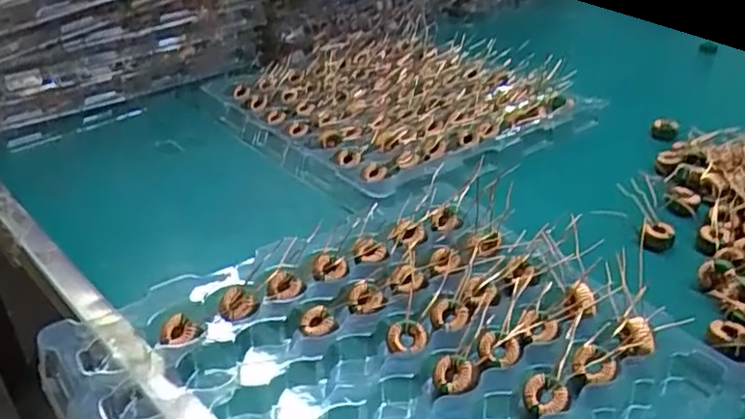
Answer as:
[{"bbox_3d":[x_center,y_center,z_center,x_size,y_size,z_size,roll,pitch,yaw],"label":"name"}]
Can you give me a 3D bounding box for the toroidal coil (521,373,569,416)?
[{"bbox_3d":[0.084,0.088,0.320,0.019,0.008,0.023,-4,34,-7],"label":"toroidal coil"}]

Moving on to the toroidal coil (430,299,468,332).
[{"bbox_3d":[0.043,0.061,0.370,0.020,0.006,0.021,0,33,0],"label":"toroidal coil"}]

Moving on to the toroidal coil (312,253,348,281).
[{"bbox_3d":[-0.027,0.037,0.411,0.022,0.009,0.020,-2,33,-4],"label":"toroidal coil"}]

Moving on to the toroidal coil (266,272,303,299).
[{"bbox_3d":[-0.051,0.045,0.385,0.019,0.005,0.021,15,36,20],"label":"toroidal coil"}]

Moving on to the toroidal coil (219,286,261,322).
[{"bbox_3d":[-0.076,0.054,0.373,0.022,0.006,0.027,-13,36,-19],"label":"toroidal coil"}]

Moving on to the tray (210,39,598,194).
[{"bbox_3d":[0.025,-0.115,0.672,0.292,0.024,0.318,-24,40,-32],"label":"tray"}]

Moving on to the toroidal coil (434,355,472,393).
[{"bbox_3d":[0.041,0.081,0.331,0.018,0.008,0.019,0,33,0],"label":"toroidal coil"}]

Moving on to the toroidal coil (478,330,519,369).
[{"bbox_3d":[0.067,0.074,0.345,0.021,0.006,0.020,6,34,9],"label":"toroidal coil"}]

